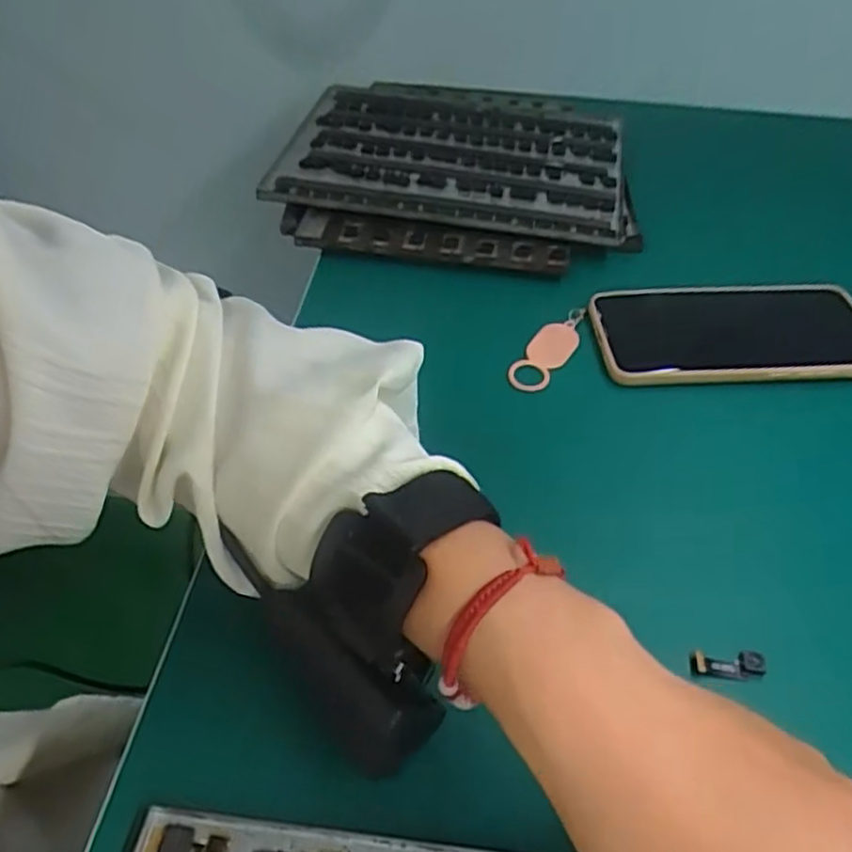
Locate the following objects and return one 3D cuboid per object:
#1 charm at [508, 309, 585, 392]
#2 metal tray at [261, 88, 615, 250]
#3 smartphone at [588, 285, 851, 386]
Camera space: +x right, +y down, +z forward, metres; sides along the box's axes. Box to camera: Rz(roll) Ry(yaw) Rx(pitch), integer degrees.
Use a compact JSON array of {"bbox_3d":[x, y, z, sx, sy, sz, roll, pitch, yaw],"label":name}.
[{"bbox_3d":[0.075,-0.047,0.430,0.022,0.009,0.073,28,52,23],"label":"charm"},{"bbox_3d":[0.022,-0.205,0.549,0.245,0.024,0.187,8,47,6],"label":"metal tray"},{"bbox_3d":[0.184,-0.055,0.435,0.163,0.010,0.076,-3,47,-3],"label":"smartphone"}]

